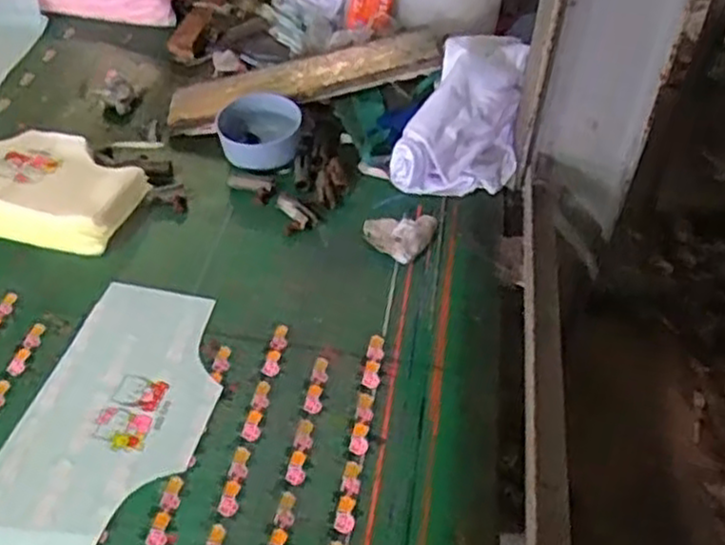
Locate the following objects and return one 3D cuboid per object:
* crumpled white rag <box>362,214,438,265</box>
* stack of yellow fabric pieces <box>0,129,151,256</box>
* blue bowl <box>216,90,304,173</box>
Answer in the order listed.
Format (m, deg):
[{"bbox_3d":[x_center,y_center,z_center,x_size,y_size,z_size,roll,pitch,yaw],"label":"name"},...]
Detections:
[{"bbox_3d":[0.042,-0.049,0.885,0.069,0.028,0.063,27,51,28],"label":"crumpled white rag"},{"bbox_3d":[-0.419,-0.115,0.945,0.317,0.043,0.164,10,45,12],"label":"stack of yellow fabric pieces"},{"bbox_3d":[-0.136,-0.195,1.012,0.101,0.052,0.107,1,45,-1],"label":"blue bowl"}]

